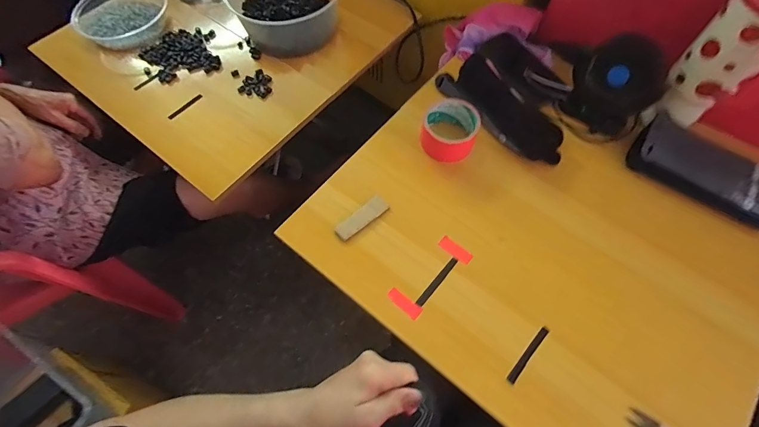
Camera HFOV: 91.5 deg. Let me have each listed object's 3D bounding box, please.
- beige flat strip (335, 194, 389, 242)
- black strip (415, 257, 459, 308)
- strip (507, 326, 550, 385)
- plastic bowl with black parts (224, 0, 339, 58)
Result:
[{"bbox_3d":[-0.025,0.006,0.529,0.083,0.008,0.026,-37,69,-17],"label":"beige flat strip"},{"bbox_3d":[0.078,0.091,0.494,0.010,0.005,0.084,37,69,17],"label":"black strip"},{"bbox_3d":[0.184,0.174,0.455,0.009,0.006,0.082,39,70,18],"label":"strip"},{"bbox_3d":[-0.184,-0.424,0.754,0.219,0.105,0.212,0,63,0],"label":"plastic bowl with black parts"}]

